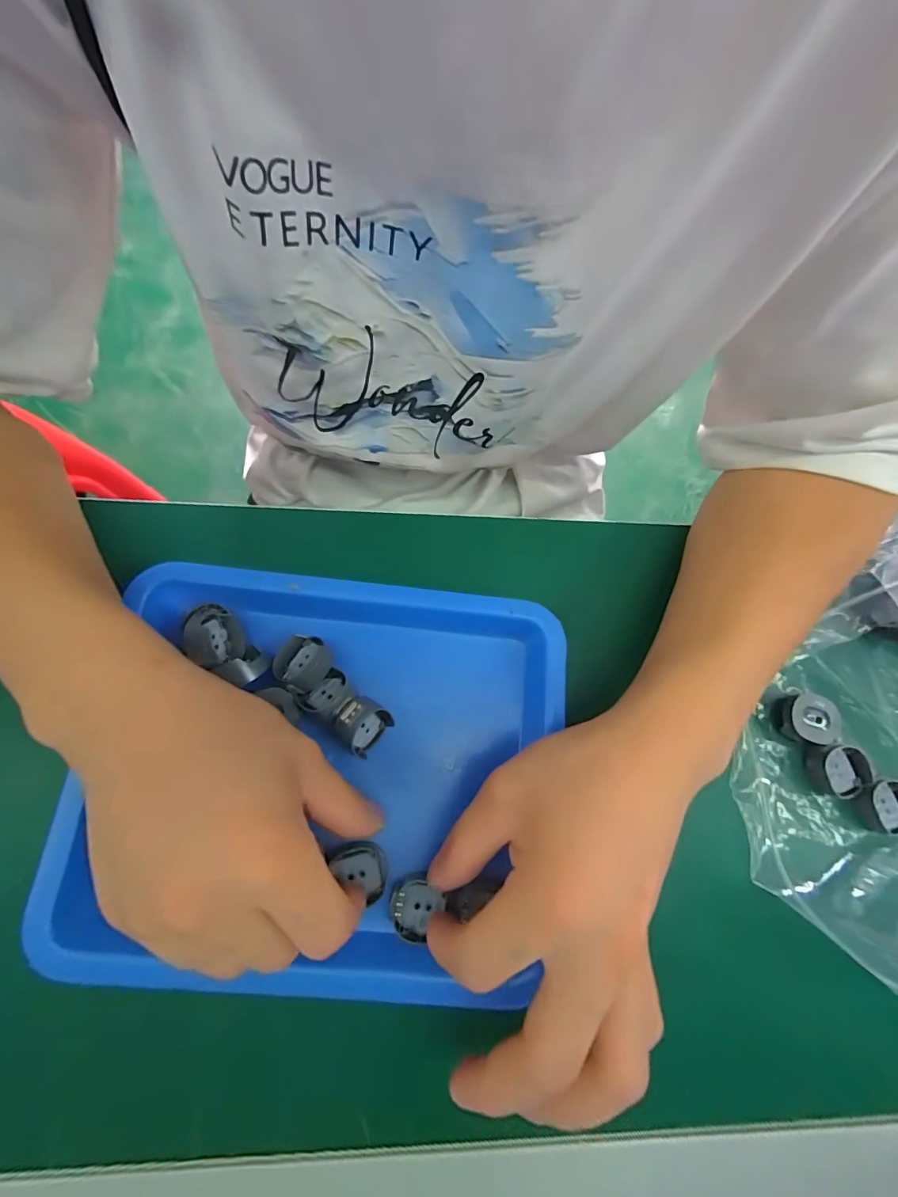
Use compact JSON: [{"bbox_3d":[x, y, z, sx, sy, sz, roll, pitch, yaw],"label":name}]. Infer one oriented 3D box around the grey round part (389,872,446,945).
[{"bbox_3d":[-0.015,0.141,0.212,0.023,0.010,0.025,1,74,-2],"label":"grey round part"}]

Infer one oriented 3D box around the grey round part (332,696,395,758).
[{"bbox_3d":[-0.043,0.060,0.225,0.023,0.023,0.023,1,74,-2],"label":"grey round part"}]

